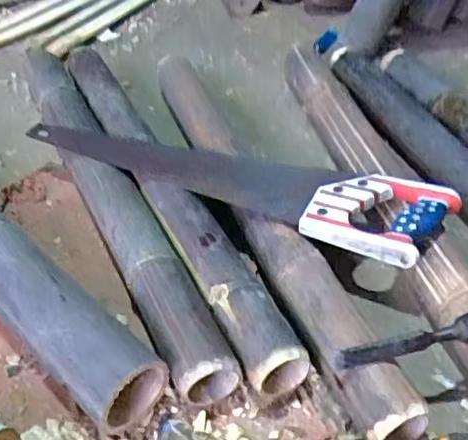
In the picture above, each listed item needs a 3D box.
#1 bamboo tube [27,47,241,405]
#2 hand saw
[{"bbox_3d":[-0.164,-0.051,0.759,0.064,0.055,0.664,-18,45,-19],"label":"bamboo tube"},{"bbox_3d":[-0.010,-0.067,0.718,0.513,0.044,0.111,21,45,19],"label":"hand saw"}]

